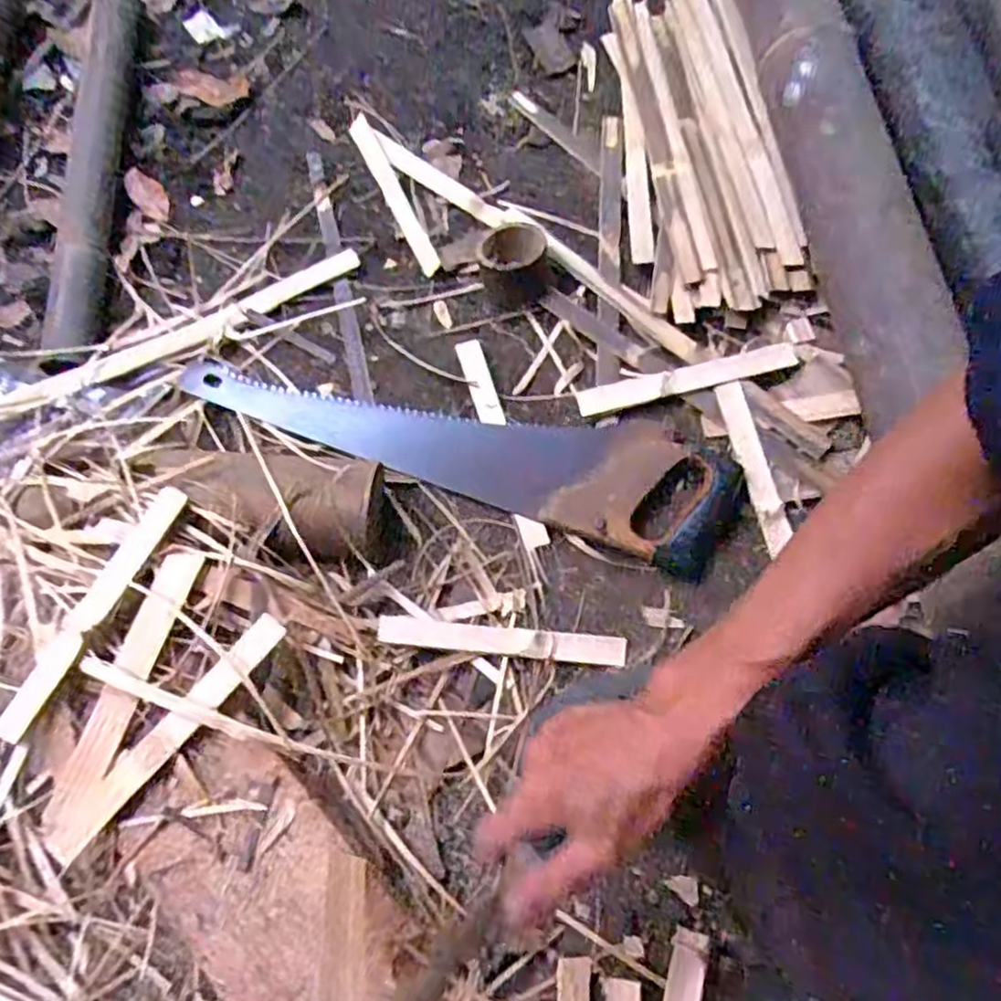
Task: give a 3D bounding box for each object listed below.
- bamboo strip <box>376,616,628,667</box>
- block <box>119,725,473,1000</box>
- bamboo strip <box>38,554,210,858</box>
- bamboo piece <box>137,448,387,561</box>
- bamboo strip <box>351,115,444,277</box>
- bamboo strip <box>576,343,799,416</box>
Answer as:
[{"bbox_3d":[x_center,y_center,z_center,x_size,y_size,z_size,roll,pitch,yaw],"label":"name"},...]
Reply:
[{"bbox_3d":[0.004,0.116,0.608,0.205,0.007,0.024,7,63,-7],"label":"bamboo strip"},{"bbox_3d":[-0.126,0.311,0.504,0.120,0.043,0.327,-41,75,-14],"label":"block"},{"bbox_3d":[-0.273,0.138,0.530,0.032,0.009,0.213,16,71,9],"label":"bamboo strip"},{"bbox_3d":[-0.193,0.002,0.609,0.189,0.059,0.094,7,70,2],"label":"bamboo piece"},{"bbox_3d":[-0.114,-0.325,0.774,0.023,0.004,0.210,-29,76,9],"label":"bamboo strip"},{"bbox_3d":[0.175,-0.114,0.677,0.209,0.009,0.028,-12,70,-5],"label":"bamboo strip"}]

